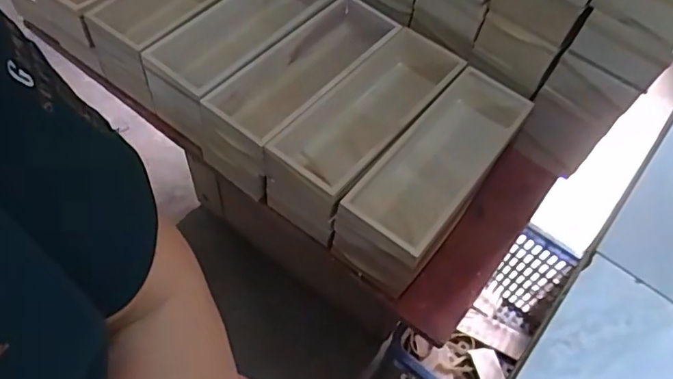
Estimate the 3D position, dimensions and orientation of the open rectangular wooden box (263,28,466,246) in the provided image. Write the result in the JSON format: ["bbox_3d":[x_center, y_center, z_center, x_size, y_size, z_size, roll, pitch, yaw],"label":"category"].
[{"bbox_3d":[0.043,-0.080,0.703,0.108,0.116,0.296,35,61,17],"label":"open rectangular wooden box"}]

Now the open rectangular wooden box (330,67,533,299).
[{"bbox_3d":[0.125,-0.020,0.672,0.111,0.103,0.295,33,60,16],"label":"open rectangular wooden box"}]

